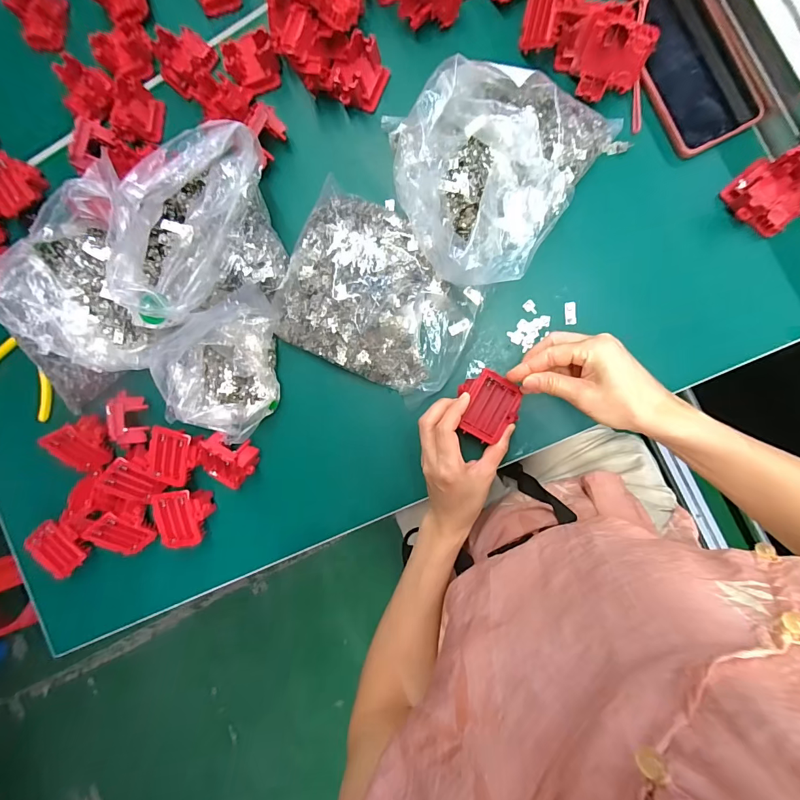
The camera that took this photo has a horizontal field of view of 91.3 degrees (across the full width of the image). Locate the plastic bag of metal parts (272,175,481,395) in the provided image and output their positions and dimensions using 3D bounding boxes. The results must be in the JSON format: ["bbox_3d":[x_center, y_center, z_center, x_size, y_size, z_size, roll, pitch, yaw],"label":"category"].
[{"bbox_3d":[-0.022,-0.110,0.419,0.205,0.049,0.167,27,94,8],"label":"plastic bag of metal parts"}]

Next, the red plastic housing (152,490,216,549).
[{"bbox_3d":[-0.254,0.139,0.466,0.055,0.037,0.066,-6,89,9],"label":"red plastic housing"}]

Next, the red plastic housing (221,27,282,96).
[{"bbox_3d":[-0.167,-0.384,0.447,0.058,0.031,0.046,-22,87,8],"label":"red plastic housing"}]

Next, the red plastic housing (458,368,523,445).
[{"bbox_3d":[0.088,0.007,0.399,0.061,0.020,0.066,27,89,-9],"label":"red plastic housing"}]

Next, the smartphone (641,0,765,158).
[{"bbox_3d":[0.280,-0.330,0.382,0.084,0.013,0.169,-24,87,8],"label":"smartphone"}]

